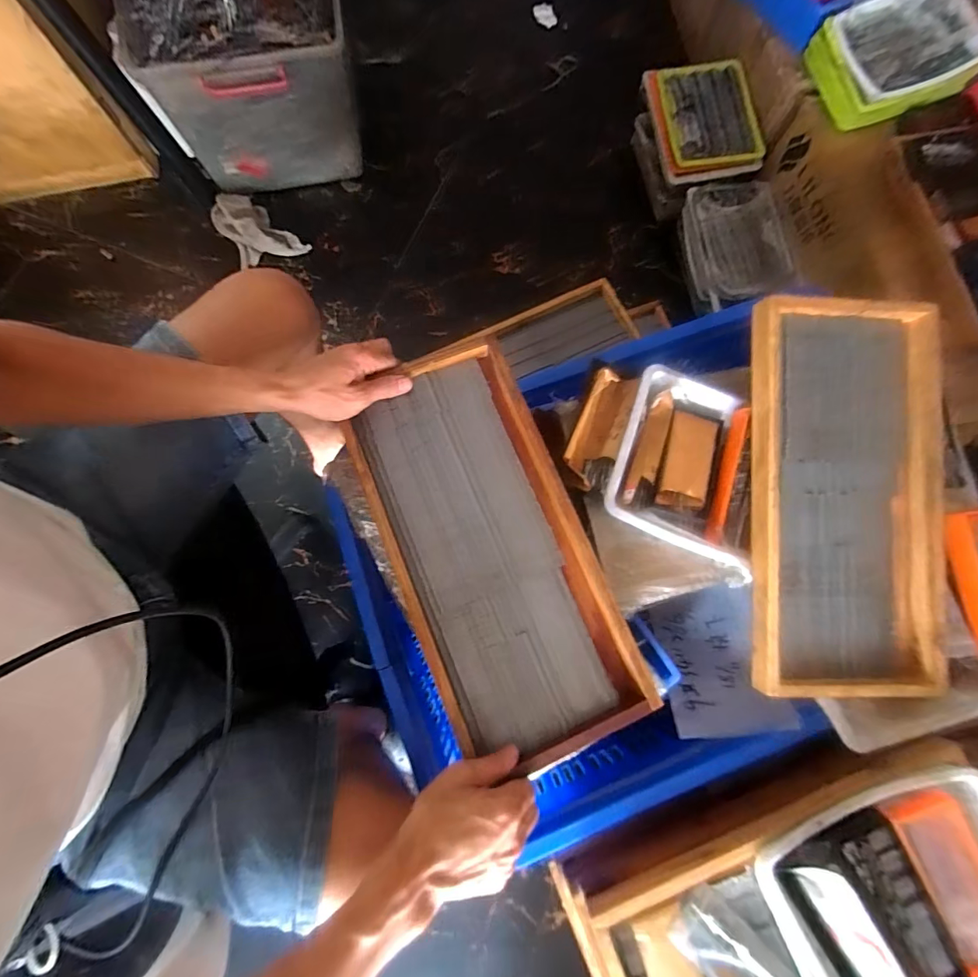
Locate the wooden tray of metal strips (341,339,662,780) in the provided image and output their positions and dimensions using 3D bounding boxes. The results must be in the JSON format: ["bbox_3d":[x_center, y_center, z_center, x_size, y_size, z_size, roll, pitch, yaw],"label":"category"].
[{"bbox_3d":[-0.002,0.057,0.487,0.197,0.048,0.423,-22,79,-3],"label":"wooden tray of metal strips"}]

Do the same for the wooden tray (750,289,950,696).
[{"bbox_3d":[0.400,0.008,0.515,0.213,0.035,0.422,1,89,-5],"label":"wooden tray"}]

